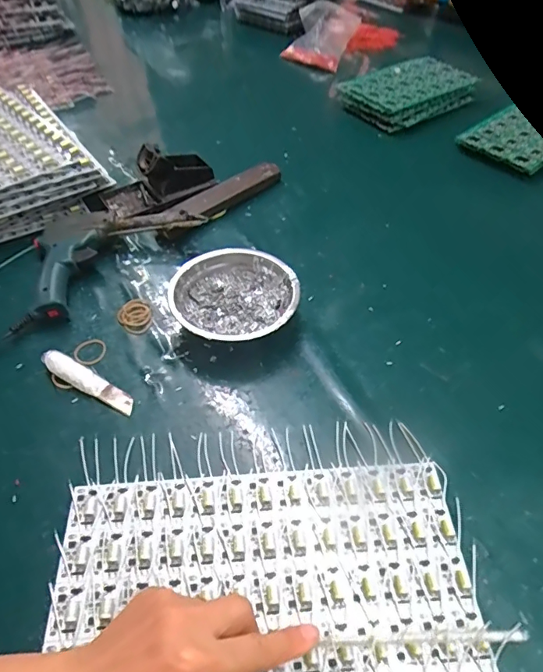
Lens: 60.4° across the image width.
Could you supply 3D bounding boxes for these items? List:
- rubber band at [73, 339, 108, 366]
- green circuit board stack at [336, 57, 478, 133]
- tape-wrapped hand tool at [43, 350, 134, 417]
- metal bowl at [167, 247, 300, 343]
[{"bbox_3d":[-0.181,0.016,0.466,0.031,0.006,0.030,-1,53,1],"label":"rubber band"},{"bbox_3d":[0.228,-0.404,0.776,0.204,0.052,0.137,-26,55,-20],"label":"green circuit board stack"},{"bbox_3d":[-0.171,0.042,0.435,0.101,0.017,0.025,26,58,19],"label":"tape-wrapped hand tool"},{"bbox_3d":[-0.037,-0.034,0.477,0.125,0.043,0.121,-1,53,1],"label":"metal bowl"}]

